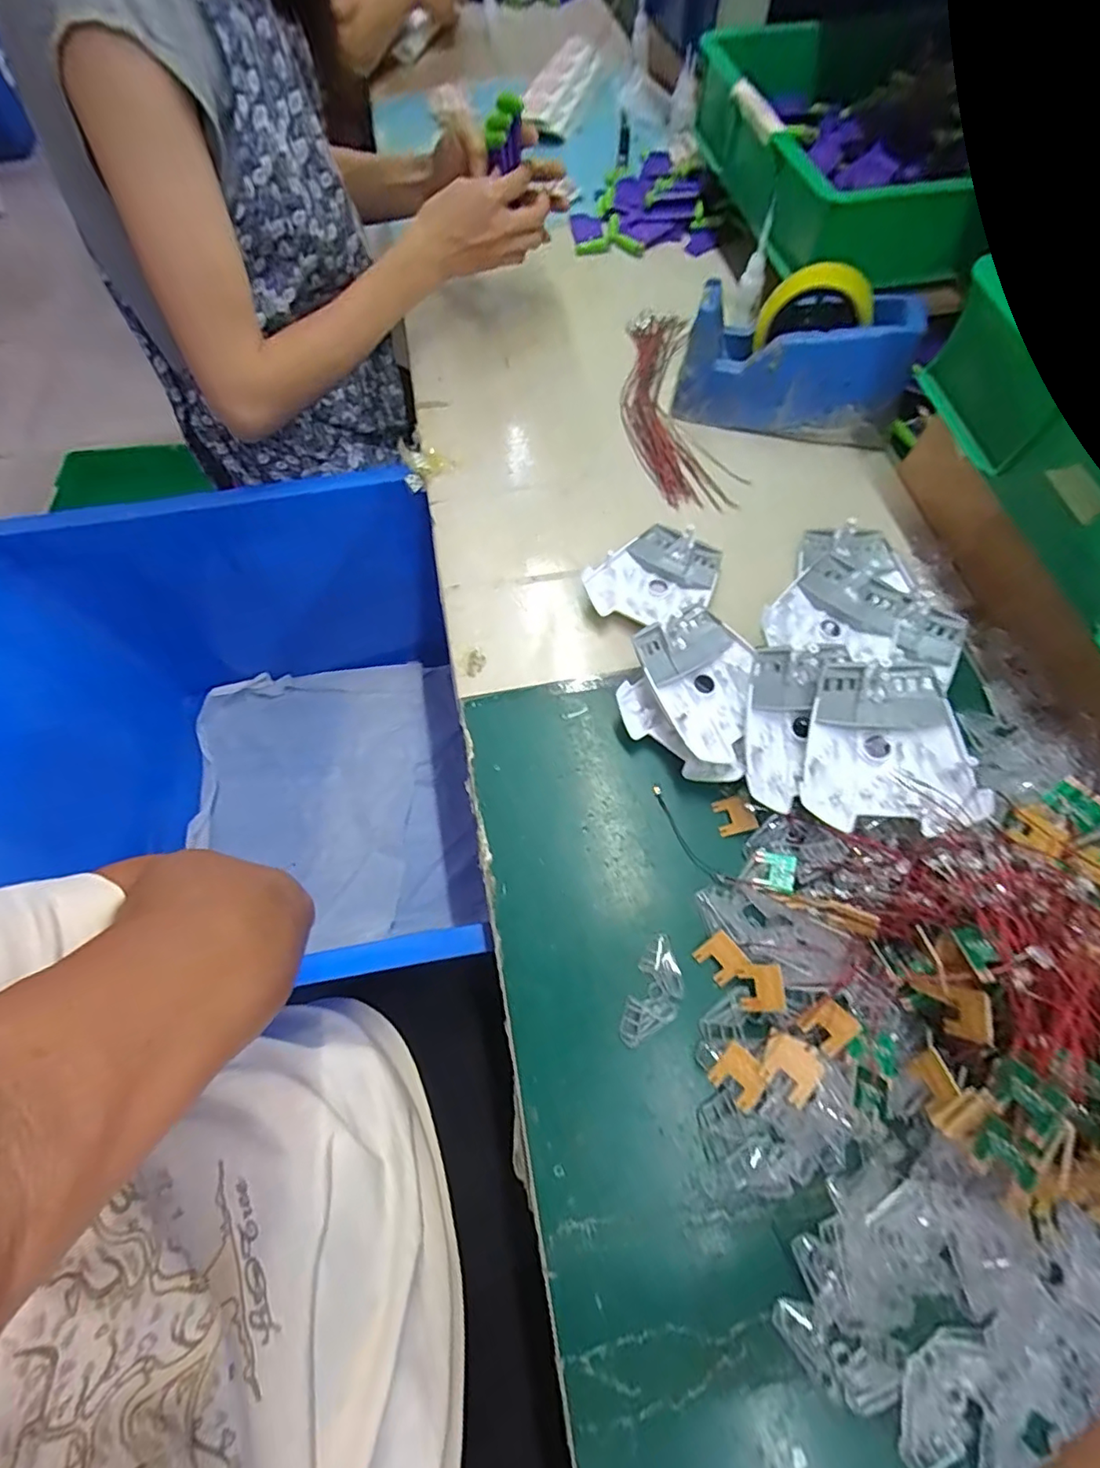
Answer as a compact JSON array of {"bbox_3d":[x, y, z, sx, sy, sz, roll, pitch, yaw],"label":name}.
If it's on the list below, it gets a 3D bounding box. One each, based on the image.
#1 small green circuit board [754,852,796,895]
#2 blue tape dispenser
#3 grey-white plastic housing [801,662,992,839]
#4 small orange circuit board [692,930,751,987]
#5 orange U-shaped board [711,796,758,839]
[{"bbox_3d":[0.147,0.090,0.360,0.026,0.004,0.024,6,91,4],"label":"small green circuit board"},{"bbox_3d":[0.221,-0.340,0.498,0.202,0.102,0.073,14,67,7],"label":"blue tape dispenser"},{"bbox_3d":[0.214,0.009,0.358,0.092,0.032,0.107,4,66,3],"label":"grey-white plastic housing"},{"bbox_3d":[0.107,0.140,0.344,0.025,0.004,0.025,-44,62,7],"label":"small orange circuit board"},{"bbox_3d":[0.128,0.057,0.384,0.025,0.004,0.026,-21,66,13],"label":"orange U-shaped board"}]

